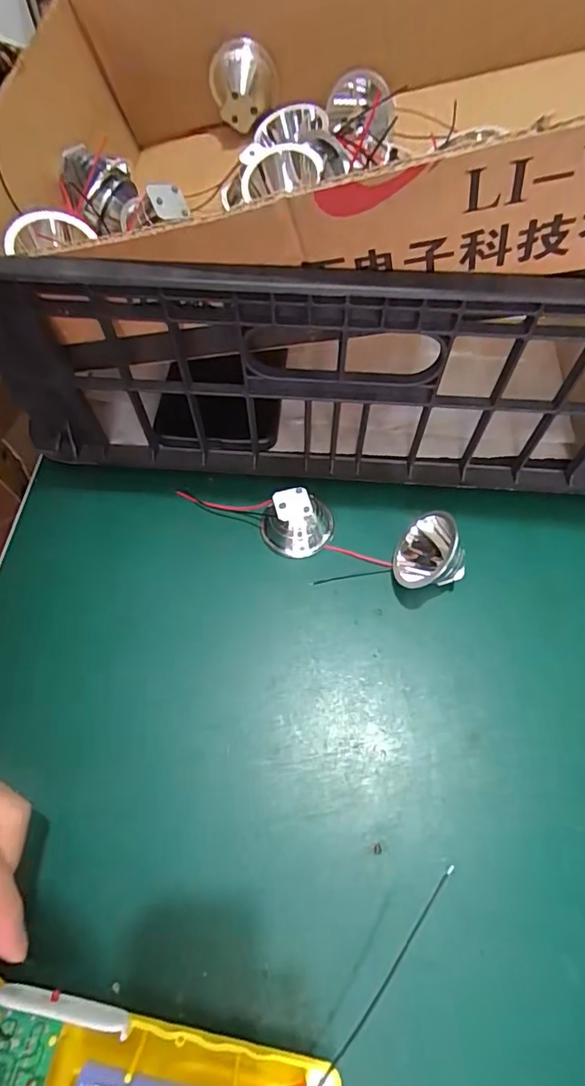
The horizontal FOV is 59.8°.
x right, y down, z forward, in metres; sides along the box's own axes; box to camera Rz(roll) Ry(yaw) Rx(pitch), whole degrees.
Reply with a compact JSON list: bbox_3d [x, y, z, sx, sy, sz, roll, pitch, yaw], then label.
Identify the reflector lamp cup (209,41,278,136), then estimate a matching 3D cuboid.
[{"bbox_3d":[-0.029,-0.292,0.327,0.039,0.044,0.030,-14,32,-18],"label":"reflector lamp cup"}]

